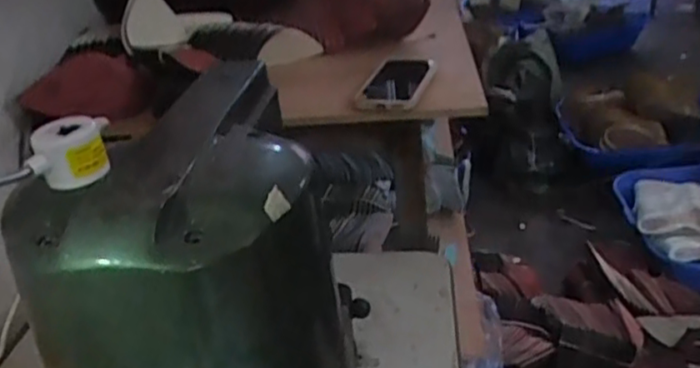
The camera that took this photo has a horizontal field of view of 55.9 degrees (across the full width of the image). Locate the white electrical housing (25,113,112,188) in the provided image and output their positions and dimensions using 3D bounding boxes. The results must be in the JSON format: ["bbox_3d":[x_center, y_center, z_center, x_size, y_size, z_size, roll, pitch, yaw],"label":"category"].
[{"bbox_3d":[-0.179,-0.024,0.425,0.042,0.037,0.050,-11,27,-10],"label":"white electrical housing"}]

